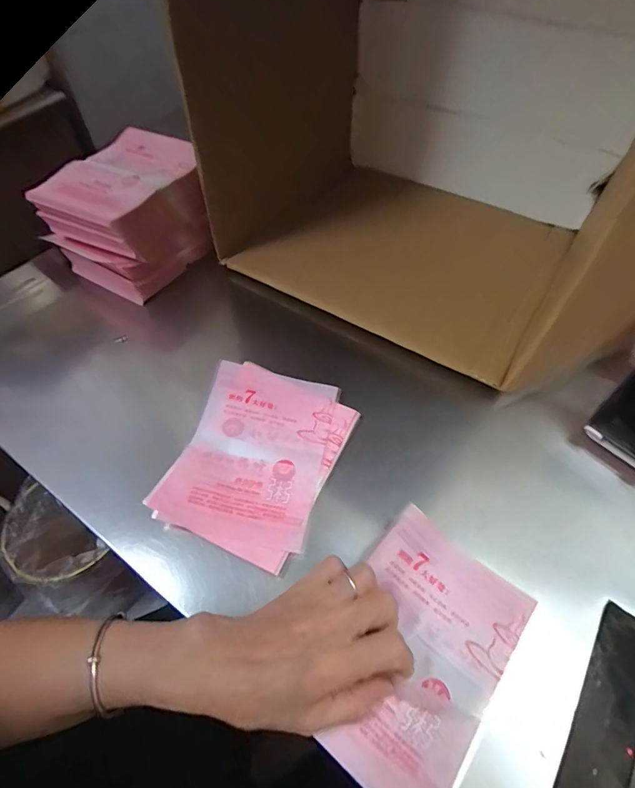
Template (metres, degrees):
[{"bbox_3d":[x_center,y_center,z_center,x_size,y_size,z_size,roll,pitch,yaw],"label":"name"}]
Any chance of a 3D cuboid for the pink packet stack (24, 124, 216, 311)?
[{"bbox_3d":[-0.221,-0.219,0.513,0.134,0.101,0.168,32,62,21],"label":"pink packet stack"}]

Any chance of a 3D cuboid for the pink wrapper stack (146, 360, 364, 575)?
[{"bbox_3d":[-0.052,0.052,0.378,0.131,0.018,0.168,17,57,12],"label":"pink wrapper stack"}]

